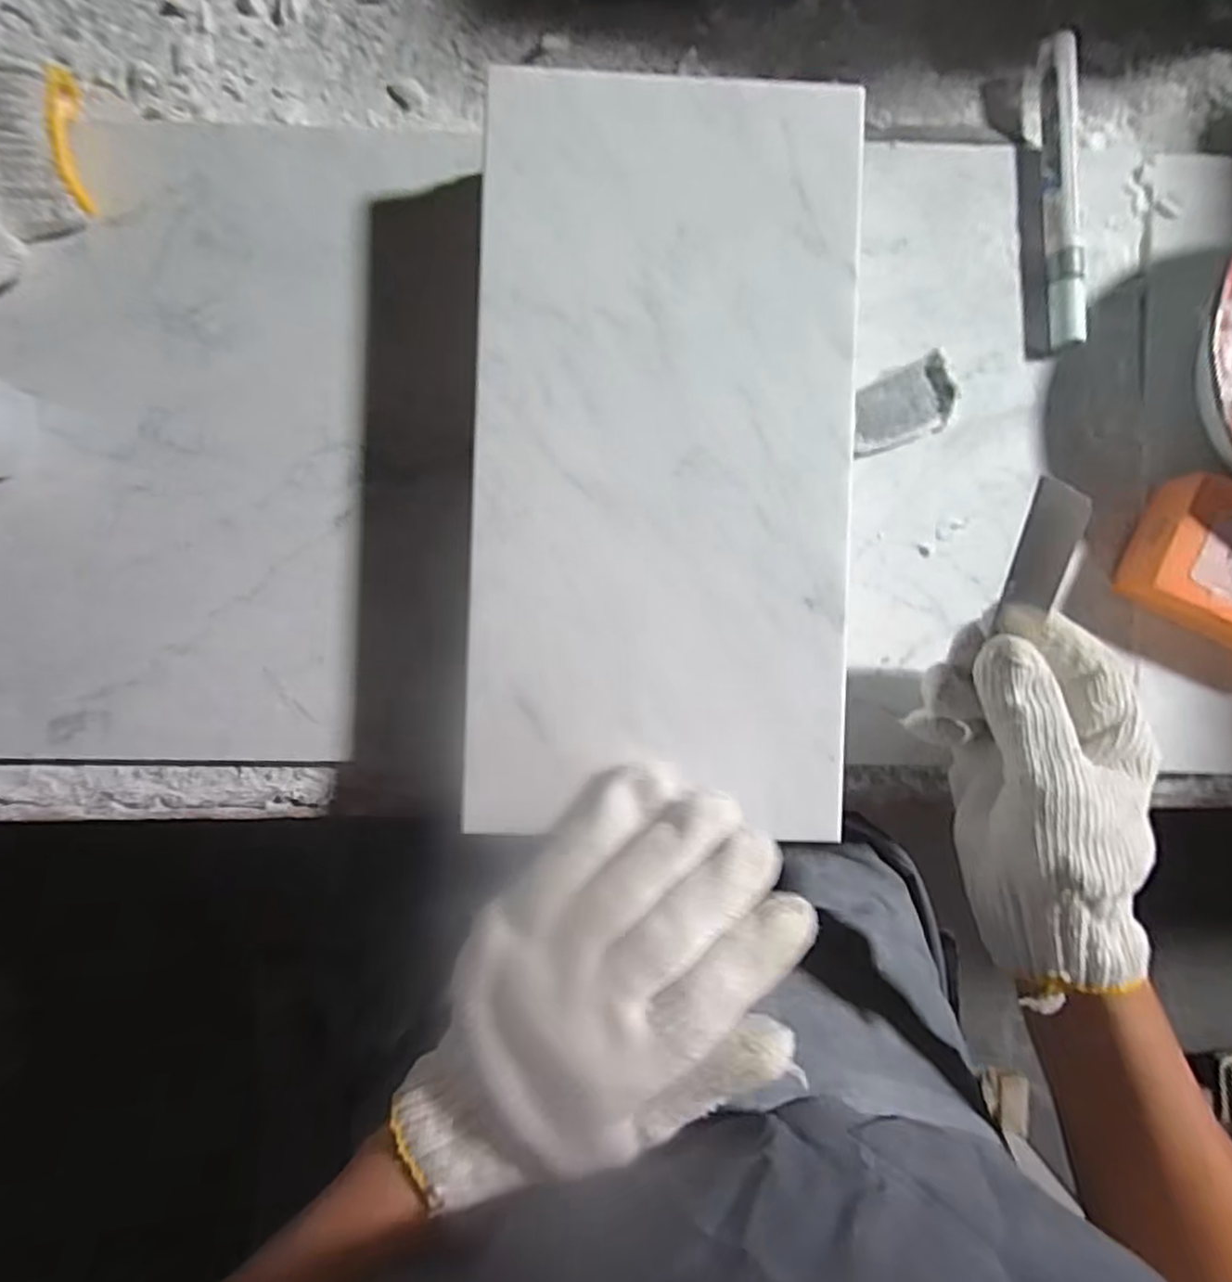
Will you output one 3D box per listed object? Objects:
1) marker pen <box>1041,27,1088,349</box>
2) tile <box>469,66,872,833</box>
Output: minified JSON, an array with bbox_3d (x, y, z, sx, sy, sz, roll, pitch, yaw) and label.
[{"bbox_3d":[0.214,-0.215,0.333,0.014,0.018,0.144,-1,88,-1],"label":"marker pen"},{"bbox_3d":[0.019,-0.075,0.277,0.150,0.012,0.294,1,88,-1],"label":"tile"}]

